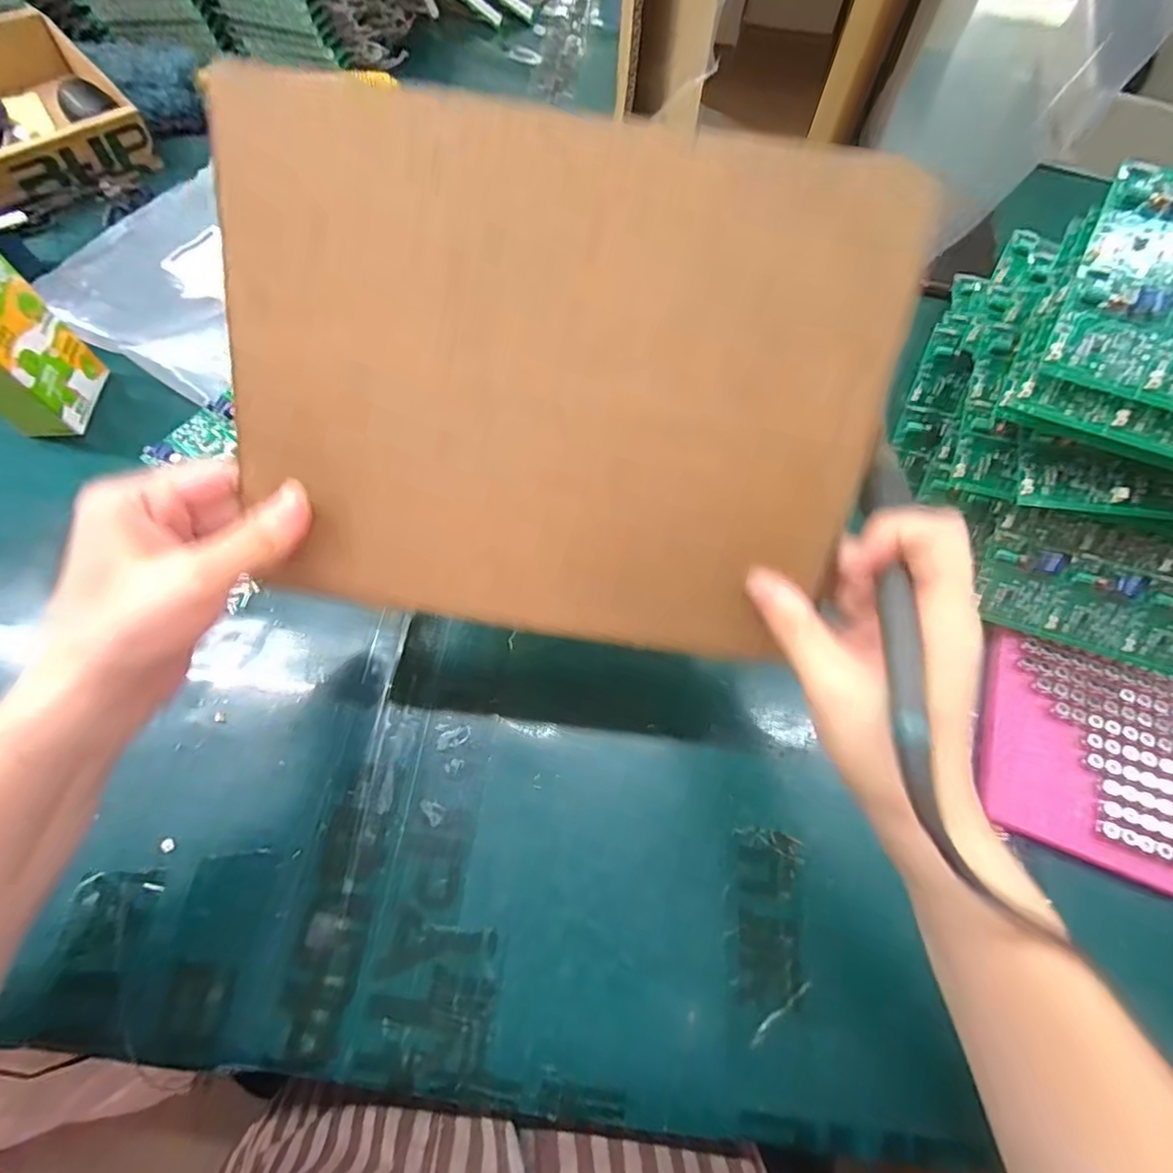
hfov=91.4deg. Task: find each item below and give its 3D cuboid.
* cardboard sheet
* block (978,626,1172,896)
[{"bbox_3d":[-0.010,-0.069,0.228,0.247,0.190,0.012,6,21,-3],"label":"cardboard sheet"},{"bbox_3d":[0.289,0.095,0.332,0.107,0.016,0.120,21,67,7],"label":"block"}]

